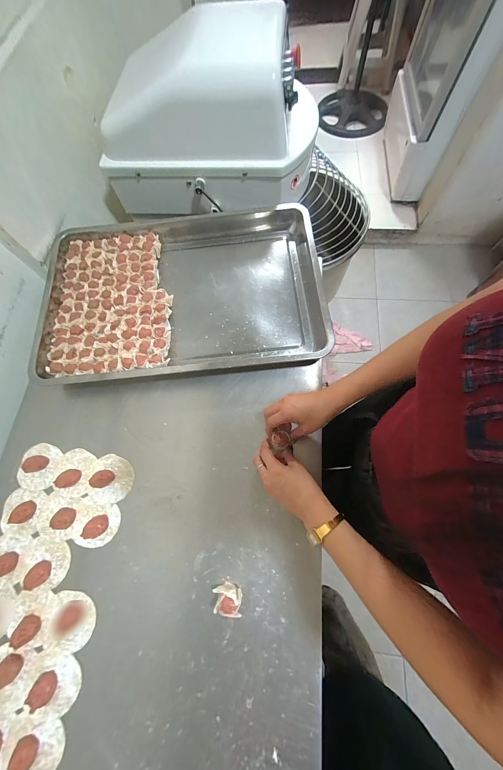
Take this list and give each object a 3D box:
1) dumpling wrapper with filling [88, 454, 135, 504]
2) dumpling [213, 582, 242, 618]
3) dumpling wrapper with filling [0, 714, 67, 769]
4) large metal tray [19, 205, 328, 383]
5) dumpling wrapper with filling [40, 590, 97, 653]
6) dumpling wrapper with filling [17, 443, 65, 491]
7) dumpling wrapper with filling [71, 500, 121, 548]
[{"bbox_3d":[-0.254,0.169,0.474,0.076,0.018,0.079,-1,71,2],"label":"dumpling wrapper with filling"},{"bbox_3d":[-0.037,0.328,0.403,0.046,0.029,0.032,12,72,7],"label":"dumpling"},{"bbox_3d":[-0.306,0.513,0.367,0.079,0.014,0.072,-1,71,2],"label":"dumpling wrapper with filling"},{"bbox_3d":[-0.154,-0.204,0.577,0.599,0.055,0.397,-5,71,1],"label":"large metal tray"},{"bbox_3d":[-0.289,0.372,0.411,0.082,0.018,0.077,2,71,3],"label":"dumpling wrapper with filling"},{"bbox_3d":[-0.397,0.151,0.489,0.073,0.018,0.080,5,71,4],"label":"dumpling wrapper with filling"},{"bbox_3d":[-0.270,0.238,0.451,0.078,0.017,0.069,1,71,3],"label":"dumpling wrapper with filling"}]

